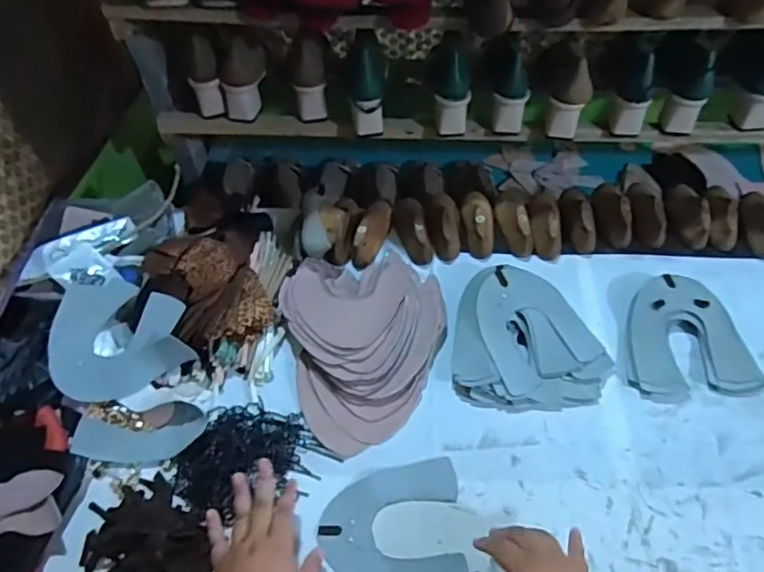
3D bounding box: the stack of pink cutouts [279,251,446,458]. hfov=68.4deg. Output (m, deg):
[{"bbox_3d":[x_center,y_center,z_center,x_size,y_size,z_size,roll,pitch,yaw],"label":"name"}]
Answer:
[{"bbox_3d":[-0.016,0.066,0.790,0.223,0.051,0.293,-13,53,-7],"label":"stack of pink cutouts"}]

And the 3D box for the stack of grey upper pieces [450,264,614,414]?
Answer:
[{"bbox_3d":[0.208,0.073,0.772,0.211,0.062,0.196,8,55,10],"label":"stack of grey upper pieces"}]

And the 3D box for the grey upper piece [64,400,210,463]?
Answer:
[{"bbox_3d":[-0.308,0.190,0.715,0.160,0.022,0.068,-12,52,-6],"label":"grey upper piece"}]

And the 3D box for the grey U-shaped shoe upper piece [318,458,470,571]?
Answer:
[{"bbox_3d":[0.011,0.283,0.652,0.161,0.005,0.155,-4,52,0],"label":"grey U-shaped shoe upper piece"}]

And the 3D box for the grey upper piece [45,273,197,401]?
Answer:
[{"bbox_3d":[-0.356,0.061,0.784,0.167,0.075,0.181,-16,53,-8],"label":"grey upper piece"}]

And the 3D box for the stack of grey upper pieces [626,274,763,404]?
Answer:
[{"bbox_3d":[0.429,0.072,0.776,0.174,0.034,0.187,8,55,11],"label":"stack of grey upper pieces"}]

